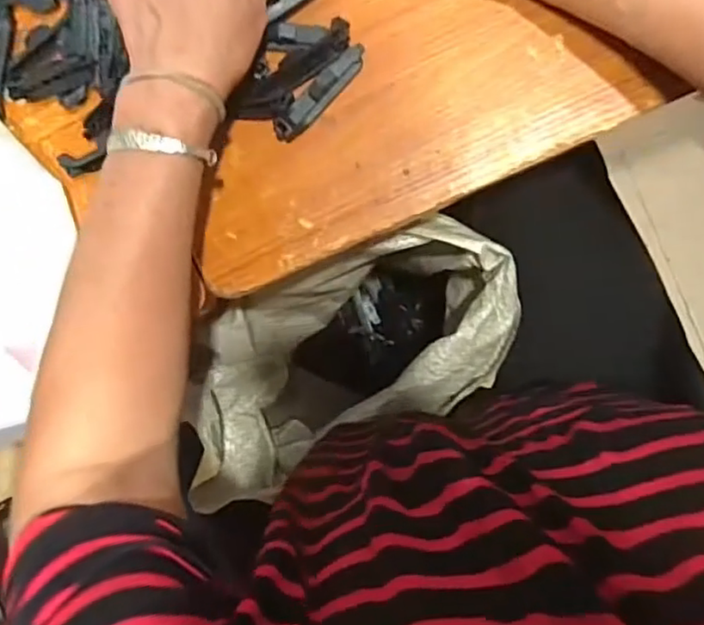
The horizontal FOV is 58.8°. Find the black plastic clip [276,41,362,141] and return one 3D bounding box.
[{"bbox_3d":[-0.021,-0.144,0.410,0.077,0.014,0.017,-44,89,9],"label":"black plastic clip"}]

